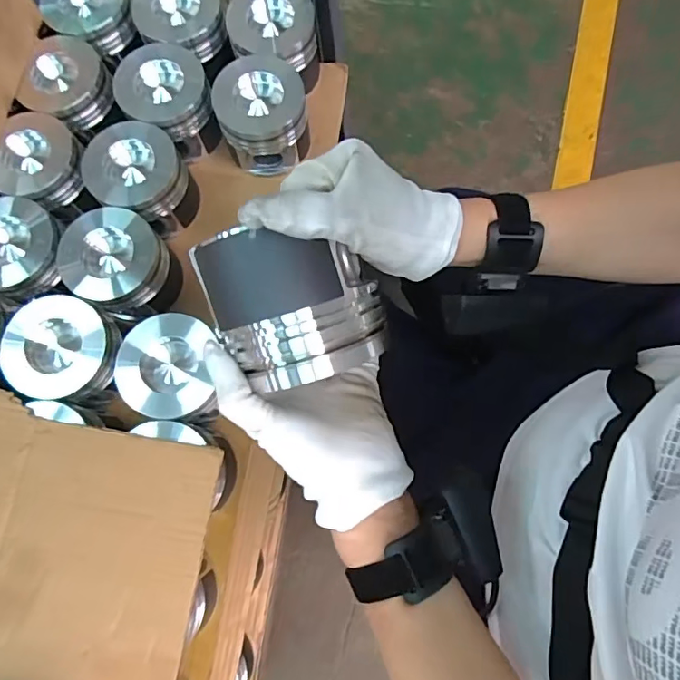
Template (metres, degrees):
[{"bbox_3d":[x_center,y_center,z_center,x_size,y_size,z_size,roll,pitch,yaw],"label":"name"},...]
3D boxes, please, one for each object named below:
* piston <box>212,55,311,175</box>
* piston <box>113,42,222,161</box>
[{"bbox_3d":[-0.100,-0.291,0.667,0.111,0.098,0.110,-6,76,-1],"label":"piston"},{"bbox_3d":[-0.218,-0.305,0.662,0.106,0.094,0.099,0,76,1],"label":"piston"}]

